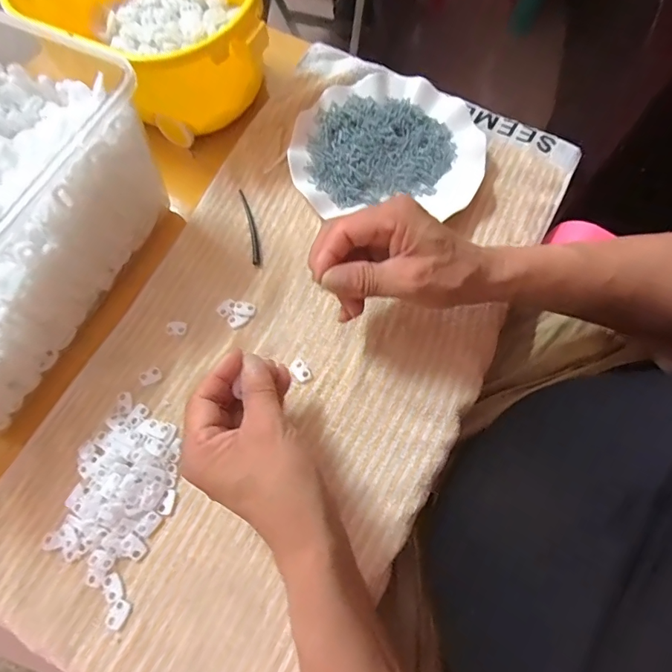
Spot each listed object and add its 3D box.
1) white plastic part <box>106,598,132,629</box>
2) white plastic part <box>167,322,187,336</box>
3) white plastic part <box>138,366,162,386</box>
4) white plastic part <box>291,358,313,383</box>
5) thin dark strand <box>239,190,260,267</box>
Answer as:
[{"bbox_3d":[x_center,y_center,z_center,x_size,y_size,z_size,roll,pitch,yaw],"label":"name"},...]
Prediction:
[{"bbox_3d":[-0.155,0.198,0.301,0.013,0.004,0.018,27,73,11],"label":"white plastic part"},{"bbox_3d":[-0.140,-0.007,0.373,0.018,0.004,0.012,4,70,3],"label":"white plastic part"},{"bbox_3d":[-0.157,0.034,0.358,0.018,0.004,0.012,-31,72,-9],"label":"white plastic part"},{"bbox_3d":[-0.029,0.029,0.357,0.013,0.004,0.021,-33,73,-10],"label":"white plastic part"},{"bbox_3d":[-0.082,-0.106,0.406,0.008,0.004,0.085,-13,70,-3],"label":"thin dark strand"}]

